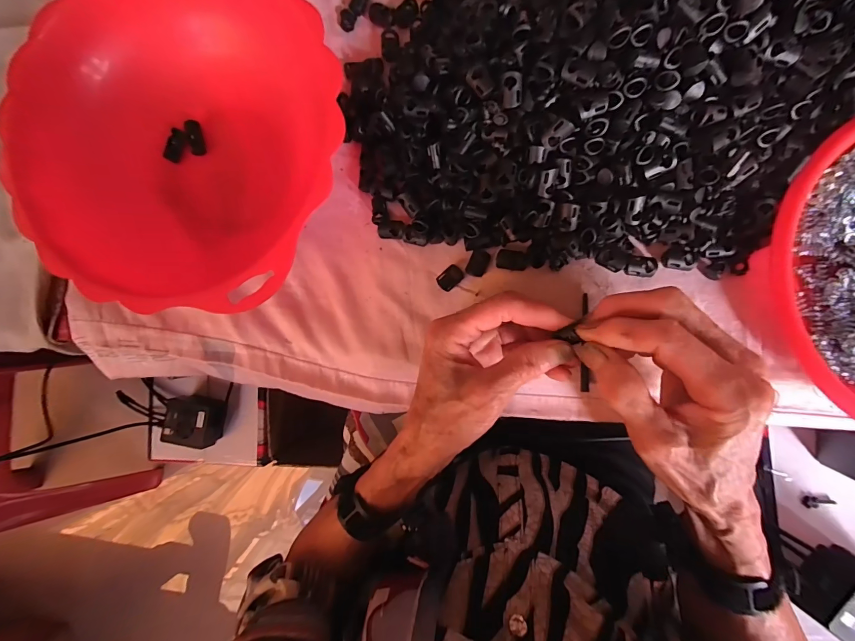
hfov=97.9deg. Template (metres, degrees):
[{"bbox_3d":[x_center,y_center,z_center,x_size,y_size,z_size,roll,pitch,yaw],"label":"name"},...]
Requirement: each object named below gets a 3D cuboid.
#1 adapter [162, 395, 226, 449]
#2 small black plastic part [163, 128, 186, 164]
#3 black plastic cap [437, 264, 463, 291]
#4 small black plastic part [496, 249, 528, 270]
[{"bbox_3d":[-0.397,0.172,0.633,0.091,0.049,0.085,3,88,7],"label":"adapter"},{"bbox_3d":[-0.217,-0.151,0.322,0.012,0.008,0.027,18,90,7],"label":"small black plastic part"},{"bbox_3d":[0.018,-0.033,0.285,0.020,0.007,0.014,-43,84,4],"label":"black plastic cap"},{"bbox_3d":[0.063,-0.045,0.278,0.022,0.008,0.013,9,89,7],"label":"small black plastic part"}]

